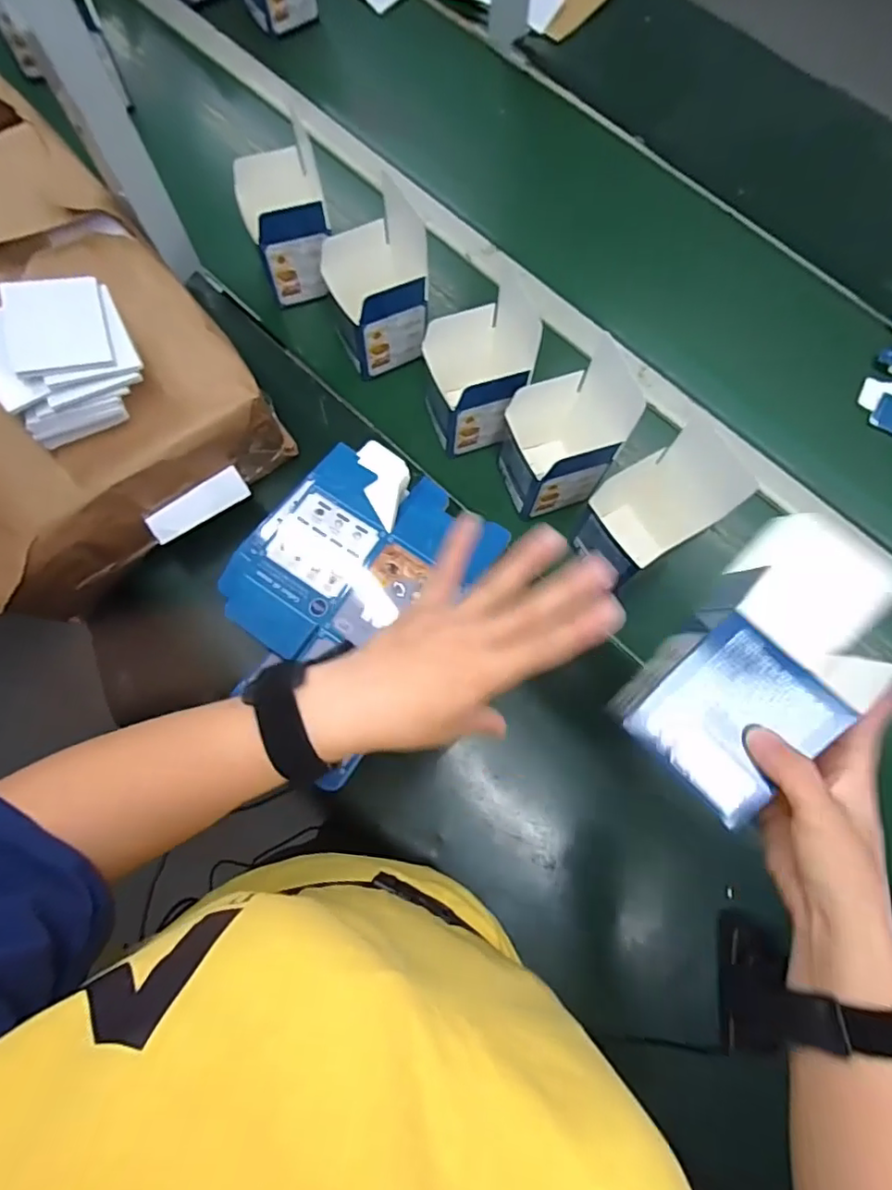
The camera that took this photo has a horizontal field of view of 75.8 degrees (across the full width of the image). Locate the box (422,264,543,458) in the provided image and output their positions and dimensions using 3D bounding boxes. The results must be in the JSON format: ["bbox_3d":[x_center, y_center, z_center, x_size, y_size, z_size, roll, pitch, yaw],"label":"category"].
[{"bbox_3d":[0.028,-0.224,0.612,0.090,0.109,0.100,-19,75,-5],"label":"box"}]

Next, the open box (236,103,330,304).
[{"bbox_3d":[-0.179,-0.415,0.653,0.090,0.117,0.103,-12,74,-3],"label":"open box"}]

